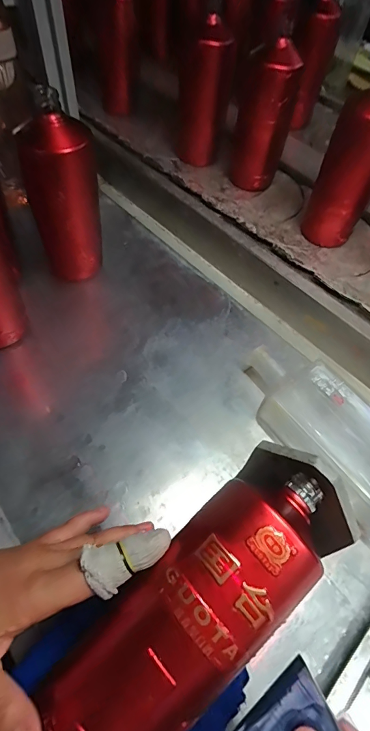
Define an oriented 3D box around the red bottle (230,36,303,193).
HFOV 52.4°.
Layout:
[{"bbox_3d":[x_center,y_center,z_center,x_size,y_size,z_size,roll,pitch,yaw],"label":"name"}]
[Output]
[{"bbox_3d":[0.125,-0.384,0.593,0.080,0.187,0.067,10,61,4],"label":"red bottle"}]

